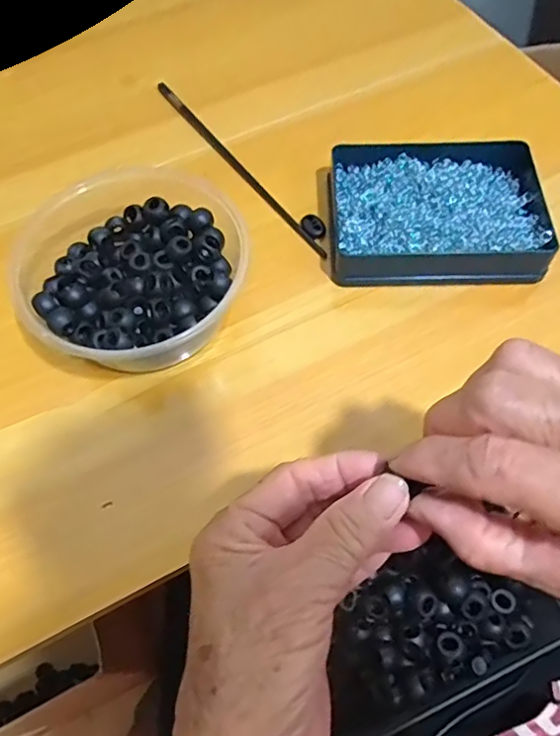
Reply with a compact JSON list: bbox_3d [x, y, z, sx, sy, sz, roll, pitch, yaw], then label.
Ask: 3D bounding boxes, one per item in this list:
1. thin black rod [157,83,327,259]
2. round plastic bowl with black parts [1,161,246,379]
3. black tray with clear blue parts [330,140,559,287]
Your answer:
[{"bbox_3d":[-0.036,-0.166,0.451,0.009,0.007,0.235,-32,67,-17],"label":"thin black rod"},{"bbox_3d":[-0.102,-0.068,0.371,0.163,0.057,0.151,27,64,13],"label":"round plastic bowl with black parts"},{"bbox_3d":[0.112,-0.115,0.402,0.144,0.030,0.112,2,62,-1],"label":"black tray with clear blue parts"}]

